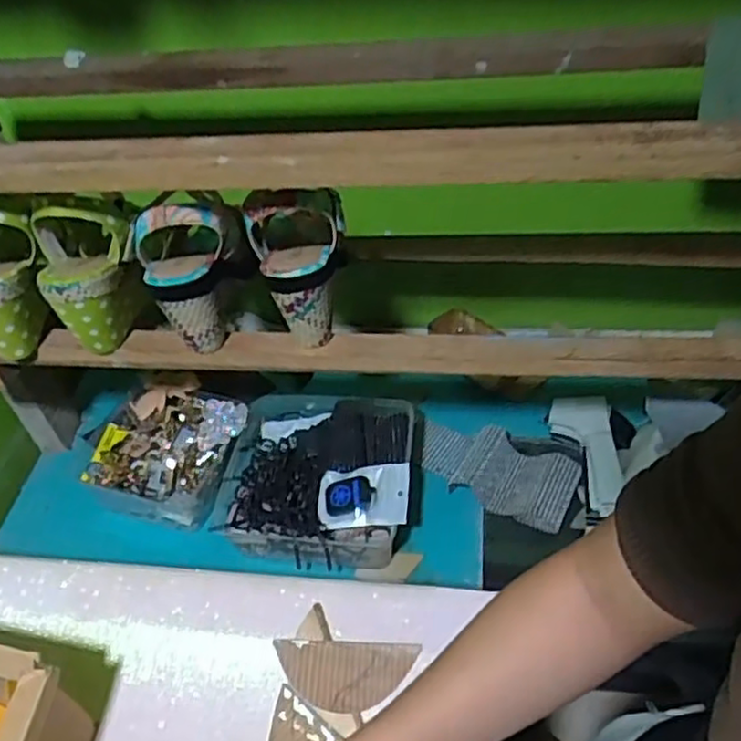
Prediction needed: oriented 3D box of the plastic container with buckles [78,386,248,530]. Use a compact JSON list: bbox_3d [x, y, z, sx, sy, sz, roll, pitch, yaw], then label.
[{"bbox_3d":[-0.239,0.092,0.830,0.177,0.074,0.146,9,47,16],"label":"plastic container with buckles"}]

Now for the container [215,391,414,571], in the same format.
[{"bbox_3d":[-0.056,0.111,0.792,0.212,0.067,0.197,4,45,11],"label":"container"}]

